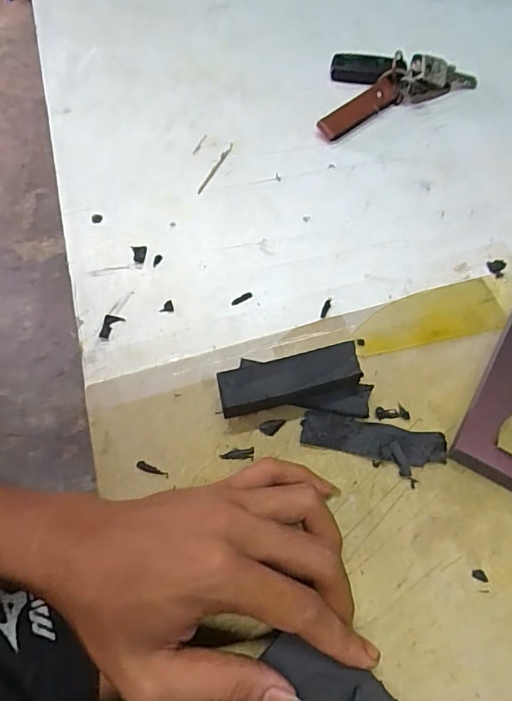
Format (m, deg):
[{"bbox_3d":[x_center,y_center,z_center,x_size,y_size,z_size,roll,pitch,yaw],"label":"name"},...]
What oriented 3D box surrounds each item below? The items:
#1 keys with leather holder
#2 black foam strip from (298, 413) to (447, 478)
[{"bbox_3d":[0.107,-0.235,0.425,0.143,0.021,0.075,-25,64,-11],"label":"keys with leather holder"},{"bbox_3d":[0.068,0.054,0.288,0.082,0.005,0.025,11,63,7],"label":"black foam strip"}]

